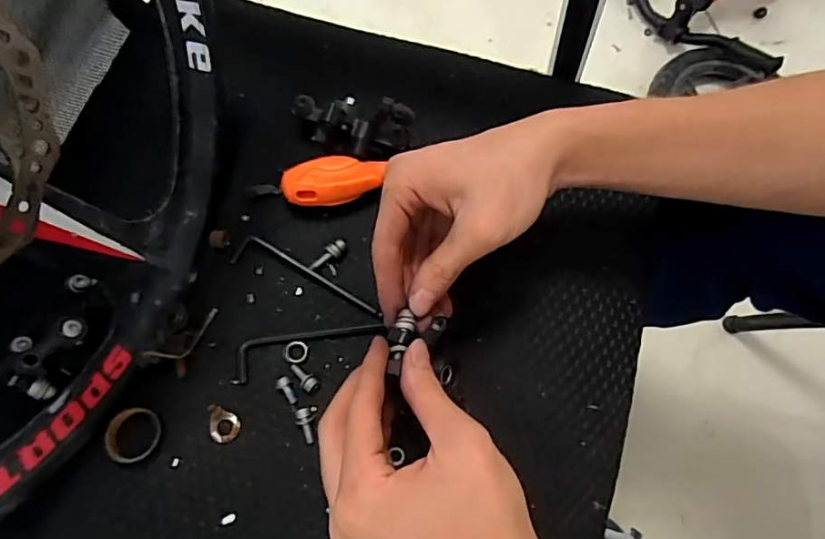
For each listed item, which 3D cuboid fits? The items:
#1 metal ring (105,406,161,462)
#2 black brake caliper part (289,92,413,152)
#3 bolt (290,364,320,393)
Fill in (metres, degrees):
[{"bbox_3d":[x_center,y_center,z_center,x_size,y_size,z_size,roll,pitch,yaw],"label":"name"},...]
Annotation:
[{"bbox_3d":[-0.171,0.100,0.326,0.033,0.009,0.032,1,72,-2],"label":"metal ring"},{"bbox_3d":[-0.044,-0.099,0.375,0.083,0.046,0.033,14,73,3],"label":"black brake caliper part"},{"bbox_3d":[-0.070,0.069,0.345,0.011,0.010,0.022,-37,77,-12],"label":"bolt"}]

